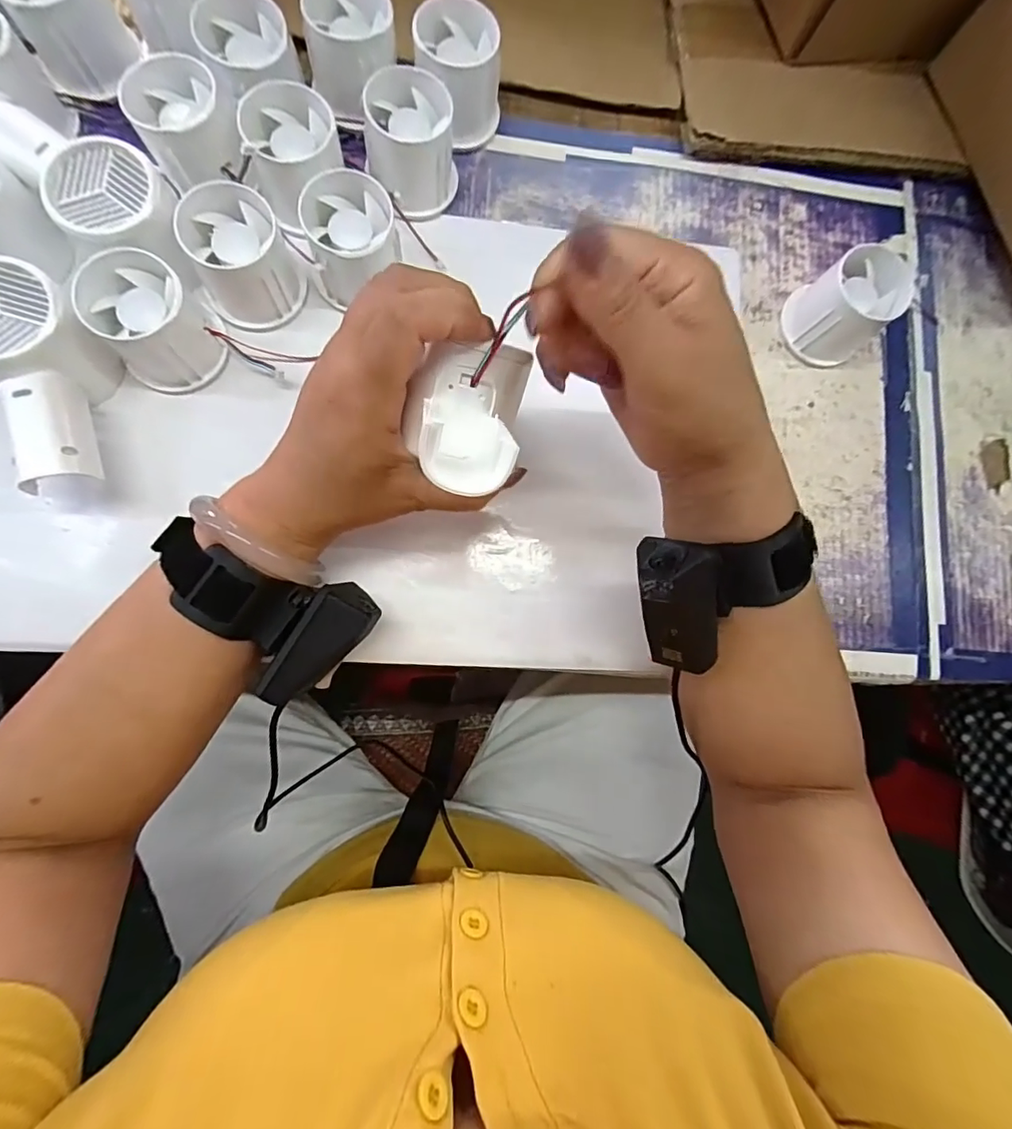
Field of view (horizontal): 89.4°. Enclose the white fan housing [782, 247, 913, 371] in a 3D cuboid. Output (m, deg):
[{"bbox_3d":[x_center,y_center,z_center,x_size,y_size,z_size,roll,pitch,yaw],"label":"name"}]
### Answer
[{"bbox_3d":[0.220,-0.168,0.334,0.056,0.049,0.053,1,83,-7],"label":"white fan housing"}]

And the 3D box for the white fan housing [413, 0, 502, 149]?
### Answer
[{"bbox_3d":[-0.032,-0.309,0.323,0.056,0.052,0.048,42,80,-1],"label":"white fan housing"}]

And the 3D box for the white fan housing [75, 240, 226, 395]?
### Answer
[{"bbox_3d":[-0.195,-0.134,0.283,0.055,0.047,0.057,1,83,-7],"label":"white fan housing"}]

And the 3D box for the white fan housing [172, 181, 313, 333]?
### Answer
[{"bbox_3d":[-0.151,-0.174,0.293,0.056,0.050,0.052,1,83,-7],"label":"white fan housing"}]

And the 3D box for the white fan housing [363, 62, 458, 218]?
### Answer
[{"bbox_3d":[-0.057,-0.253,0.313,0.051,0.046,0.060,-4,84,-7],"label":"white fan housing"}]

